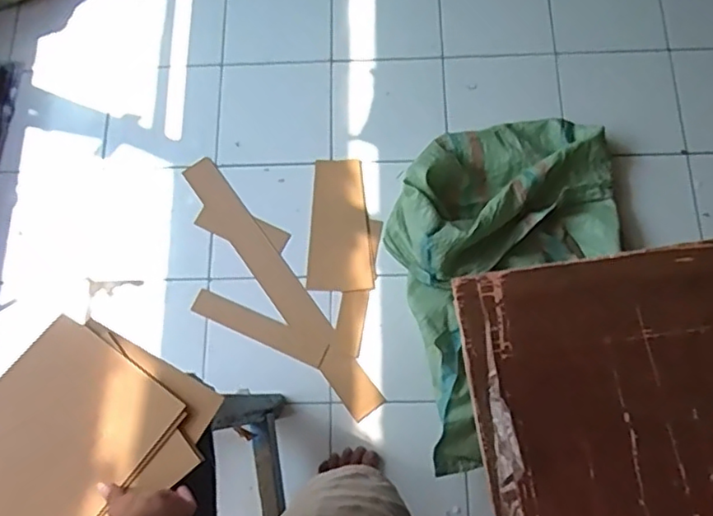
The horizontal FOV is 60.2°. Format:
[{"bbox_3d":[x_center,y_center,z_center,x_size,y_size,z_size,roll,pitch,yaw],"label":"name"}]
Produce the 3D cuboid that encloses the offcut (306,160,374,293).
[{"bbox_3d":[-0.037,-0.086,1.532,0.153,0.017,0.340,1,74,2],"label":"offcut"}]

